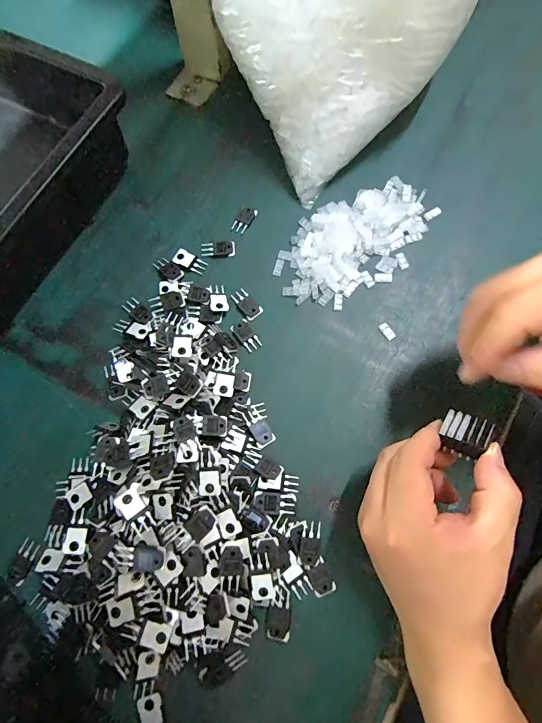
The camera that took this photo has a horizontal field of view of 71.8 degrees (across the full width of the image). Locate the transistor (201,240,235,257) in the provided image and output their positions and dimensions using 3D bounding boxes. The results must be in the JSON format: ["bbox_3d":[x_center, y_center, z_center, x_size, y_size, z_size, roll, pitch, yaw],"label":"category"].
[{"bbox_3d":[-0.050,-0.107,0.353,0.031,0.004,0.016,-3,73,-1],"label":"transistor"}]

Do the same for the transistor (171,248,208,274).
[{"bbox_3d":[-0.077,-0.094,0.349,0.032,0.004,0.017,32,76,9],"label":"transistor"}]

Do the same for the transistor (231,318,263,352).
[{"bbox_3d":[-0.021,-0.023,0.325,0.015,0.004,0.028,-37,76,-10],"label":"transistor"}]

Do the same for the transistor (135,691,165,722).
[{"bbox_3d":[-0.078,0.238,0.248,0.015,0.007,0.030,-21,74,-6],"label":"transistor"}]

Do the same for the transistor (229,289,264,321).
[{"bbox_3d":[-0.022,-0.052,0.334,0.016,0.004,0.031,-41,77,-11],"label":"transistor"}]

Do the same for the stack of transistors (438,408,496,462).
[{"bbox_3d":[0.124,0.047,0.240,0.026,0.016,0.026,20,81,25],"label":"stack of transistors"}]

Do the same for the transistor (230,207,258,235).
[{"bbox_3d":[-0.026,-0.138,0.363,0.016,0.004,0.029,24,75,7],"label":"transistor"}]

